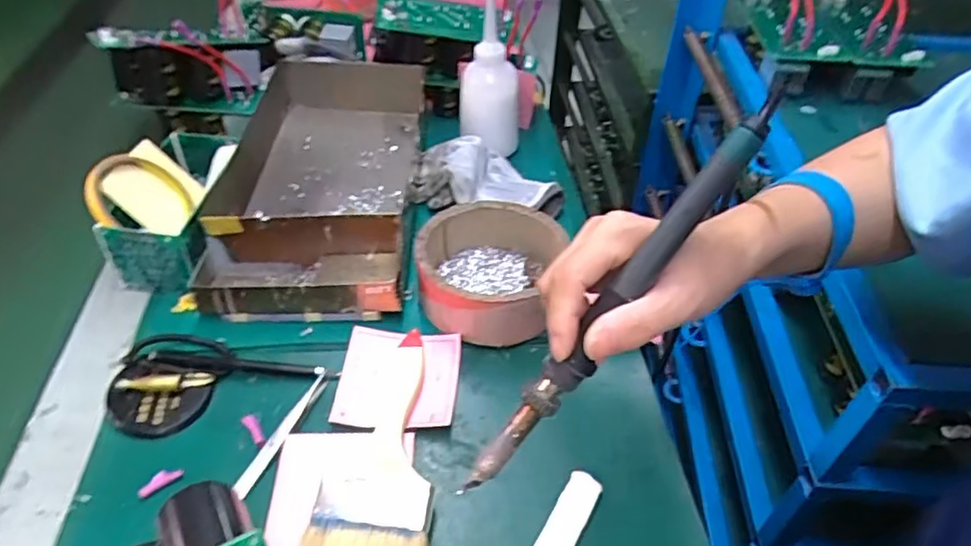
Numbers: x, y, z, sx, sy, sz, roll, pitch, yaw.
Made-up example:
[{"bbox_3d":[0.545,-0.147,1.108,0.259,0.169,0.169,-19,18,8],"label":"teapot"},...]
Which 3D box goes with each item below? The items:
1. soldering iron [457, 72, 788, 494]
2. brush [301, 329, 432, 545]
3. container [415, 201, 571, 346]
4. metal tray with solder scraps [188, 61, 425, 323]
[{"bbox_3d":[0.057,0.014,0.274,0.017,0.229,0.018,43,14,34],"label":"soldering iron"},{"bbox_3d":[-0.072,0.118,0.409,0.071,0.025,0.195,0,44,-2],"label":"brush"},{"bbox_3d":[0.005,-0.003,0.516,0.119,0.049,0.121,9,45,8],"label":"container"},{"bbox_3d":[-0.155,-0.100,0.598,0.178,0.061,0.336,1,44,-1],"label":"metal tray with solder scraps"}]

